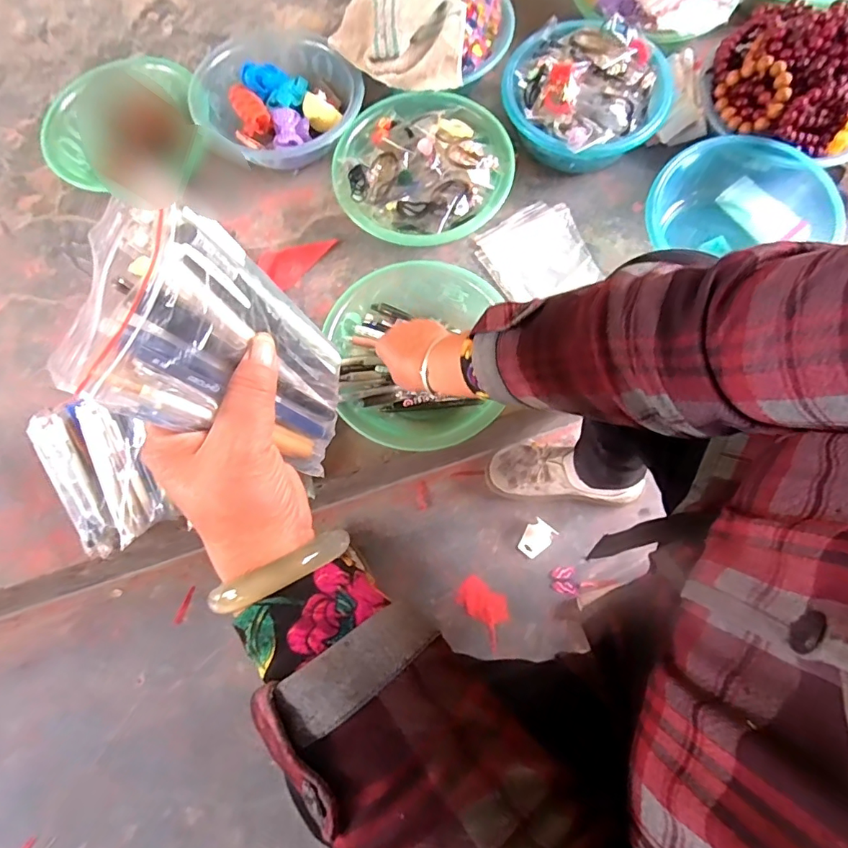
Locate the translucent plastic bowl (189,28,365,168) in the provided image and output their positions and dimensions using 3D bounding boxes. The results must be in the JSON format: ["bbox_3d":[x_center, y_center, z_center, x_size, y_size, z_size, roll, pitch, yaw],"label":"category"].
[{"bbox_3d":[-0.207,-0.460,0.727,0.225,0.080,0.206,-1,75,3],"label":"translucent plastic bowl"}]

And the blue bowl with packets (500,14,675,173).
[{"bbox_3d":[0.222,-0.452,0.695,0.216,0.092,0.207,30,79,10],"label":"blue bowl with packets"}]

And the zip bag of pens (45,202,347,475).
[{"bbox_3d":[-0.095,-0.034,0.259,0.033,0.154,0.100,1,68,24],"label":"zip bag of pens"}]

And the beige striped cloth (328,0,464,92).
[{"bbox_3d":[-0.036,-0.573,0.693,0.190,0.059,0.192,4,75,4],"label":"beige striped cloth"}]

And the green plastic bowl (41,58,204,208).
[{"bbox_3d":[-0.436,-0.424,0.738,0.212,0.077,0.209,-1,75,3],"label":"green plastic bowl"}]

